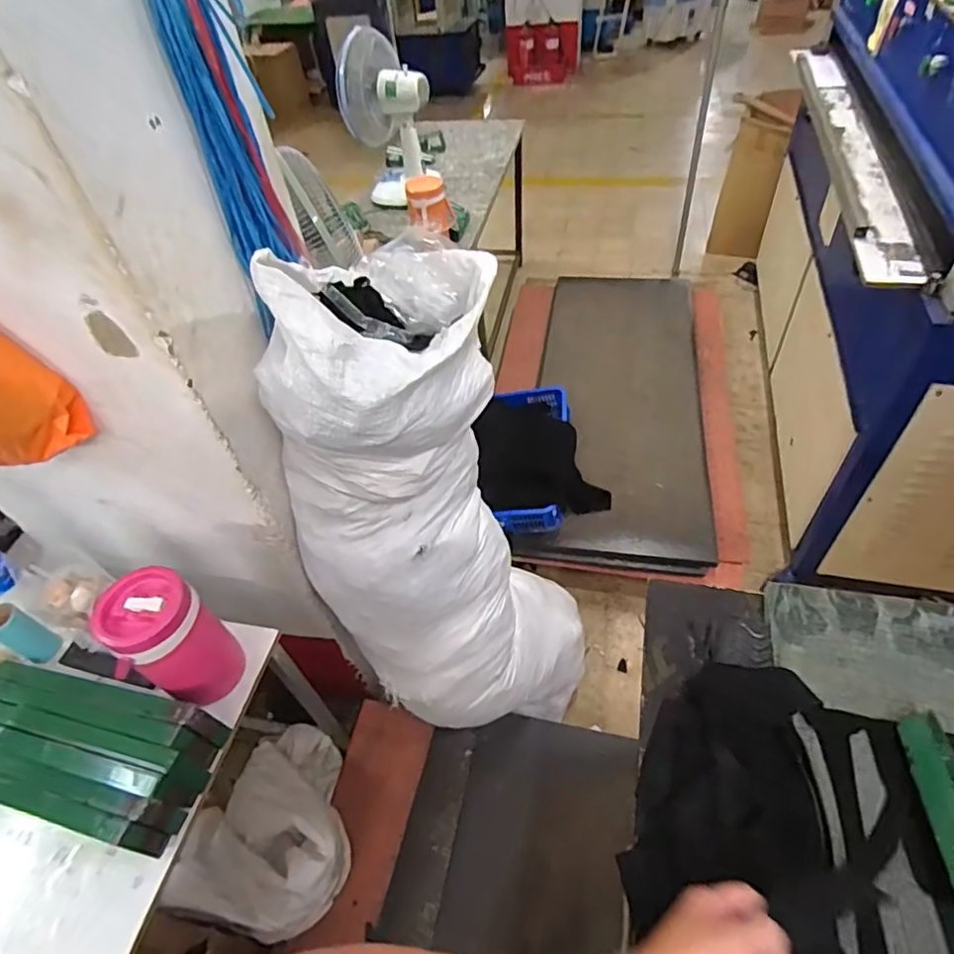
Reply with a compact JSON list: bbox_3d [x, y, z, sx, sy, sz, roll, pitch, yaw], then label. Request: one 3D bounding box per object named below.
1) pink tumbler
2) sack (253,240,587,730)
[{"bbox_3d":[-0.507,0.276,0.983,0.129,0.265,0.141,-3,49,4],"label":"pink tumbler"},{"bbox_3d":[-0.056,0.139,1.222,0.490,1.181,0.429,-39,56,-25],"label":"sack"}]

